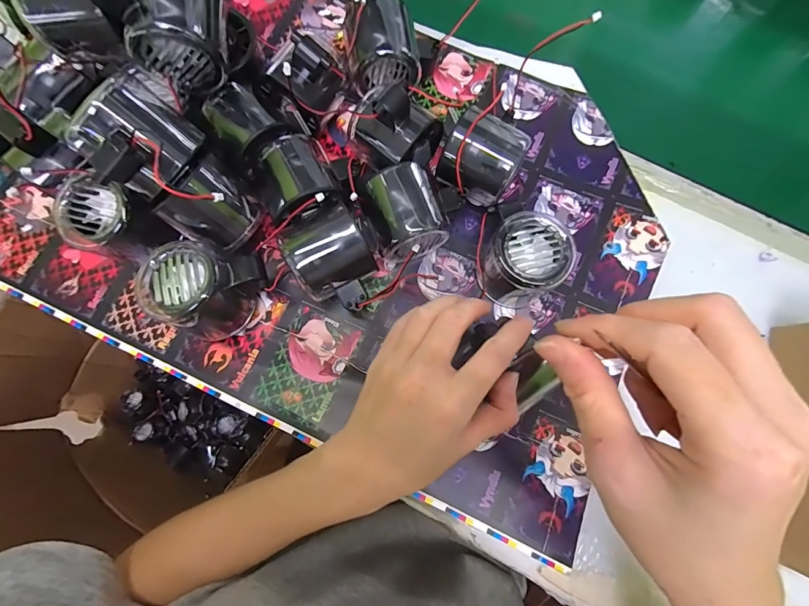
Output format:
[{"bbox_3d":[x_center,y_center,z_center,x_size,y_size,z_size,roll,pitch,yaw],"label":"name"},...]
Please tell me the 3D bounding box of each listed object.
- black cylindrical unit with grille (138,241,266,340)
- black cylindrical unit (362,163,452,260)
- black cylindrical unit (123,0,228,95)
[{"bbox_3d":[-0.138,-0.007,0.262,0.067,0.059,0.061,0,78,-1],"label":"black cylindrical unit with grille"},{"bbox_3d":[0.001,-0.065,0.280,0.054,0.055,0.059,-29,80,-7],"label":"black cylindrical unit"},{"bbox_3d":[-0.145,-0.181,0.239,0.051,0.050,0.060,-8,78,-3],"label":"black cylindrical unit"}]

